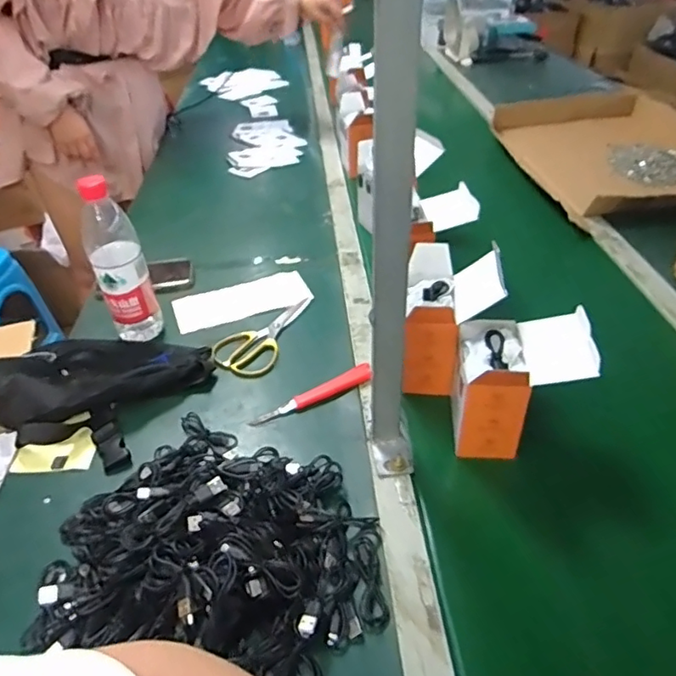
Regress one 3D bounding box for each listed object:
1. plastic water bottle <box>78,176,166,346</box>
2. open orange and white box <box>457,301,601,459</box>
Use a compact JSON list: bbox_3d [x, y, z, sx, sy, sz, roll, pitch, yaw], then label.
[{"bbox_3d":[-0.279,-0.098,0.714,0.064,0.219,0.058,-21,43,-22],"label":"plastic water bottle"},{"bbox_3d":[0.184,0.053,0.589,0.120,0.146,0.101,4,39,7],"label":"open orange and white box"}]

